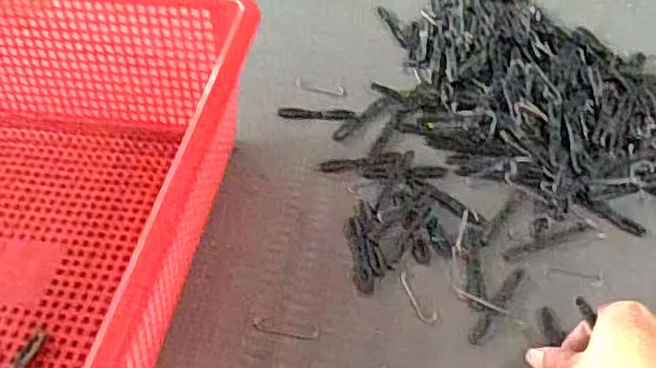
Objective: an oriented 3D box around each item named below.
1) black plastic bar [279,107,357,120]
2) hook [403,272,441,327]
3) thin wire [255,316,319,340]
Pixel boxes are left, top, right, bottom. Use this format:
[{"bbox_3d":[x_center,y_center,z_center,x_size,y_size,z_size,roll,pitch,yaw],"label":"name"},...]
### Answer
[{"bbox_3d":[-0.010,-0.064,0.574,0.066,0.004,0.014,0,47,3],"label":"black plastic bar"},{"bbox_3d":[0.060,0.077,0.439,0.012,0.004,0.044,-25,51,-19],"label":"hook"},{"bbox_3d":[-0.028,0.096,0.429,0.044,0.004,0.009,8,48,9],"label":"thin wire"}]

